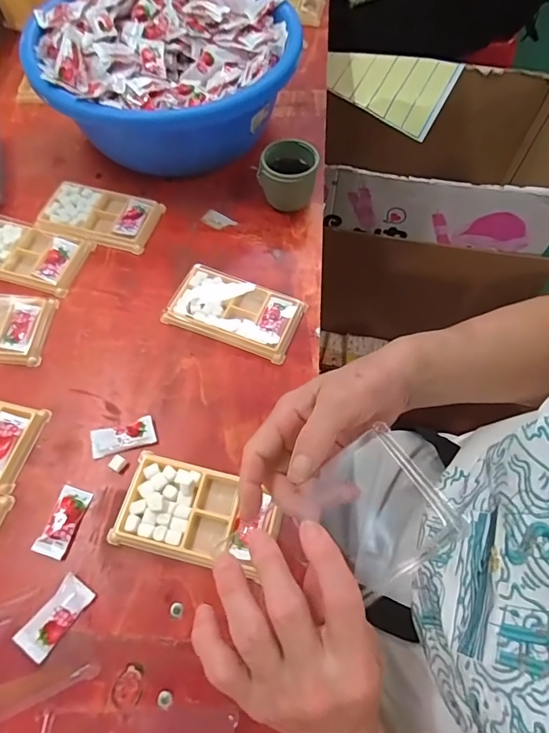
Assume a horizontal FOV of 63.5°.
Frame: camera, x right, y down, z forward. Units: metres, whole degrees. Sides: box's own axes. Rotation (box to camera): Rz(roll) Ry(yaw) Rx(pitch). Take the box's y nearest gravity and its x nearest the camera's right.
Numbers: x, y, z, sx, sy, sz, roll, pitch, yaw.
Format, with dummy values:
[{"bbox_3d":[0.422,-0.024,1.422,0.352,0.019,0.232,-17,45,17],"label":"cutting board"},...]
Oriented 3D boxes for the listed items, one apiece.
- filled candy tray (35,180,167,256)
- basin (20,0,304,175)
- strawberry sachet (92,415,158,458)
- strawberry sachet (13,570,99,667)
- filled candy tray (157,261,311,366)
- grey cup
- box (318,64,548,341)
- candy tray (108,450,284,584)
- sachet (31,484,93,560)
[{"bbox_3d":[-0.211,-0.183,0.538,0.132,0.012,0.078,12,63,5],"label":"filled candy tray"},{"bbox_3d":[-0.131,-0.369,0.565,0.301,0.129,0.314,1,63,-1],"label":"basin"},{"bbox_3d":[-0.142,0.066,0.416,0.058,0.010,0.026,-14,64,-8],"label":"strawberry sachet"},{"bbox_3d":[-0.171,0.196,0.348,0.028,0.005,0.057,34,67,15],"label":"strawberry sachet"},{"bbox_3d":[-0.042,-0.060,0.479,0.136,0.014,0.076,20,64,9],"label":"filled candy tray"},{"bbox_3d":[0.016,-0.224,0.537,0.066,0.061,0.068,1,63,-1],"label":"grey cup"},{"bbox_3d":[0.341,-0.350,0.961,0.441,0.349,0.413,6,63,2],"label":"box"},{"bbox_3d":[-0.065,0.126,0.385,0.134,0.020,0.077,14,63,6],"label":"candy tray"},{"bbox_3d":[-0.181,0.132,0.381,0.025,0.008,0.056,15,63,7],"label":"sachet"}]

